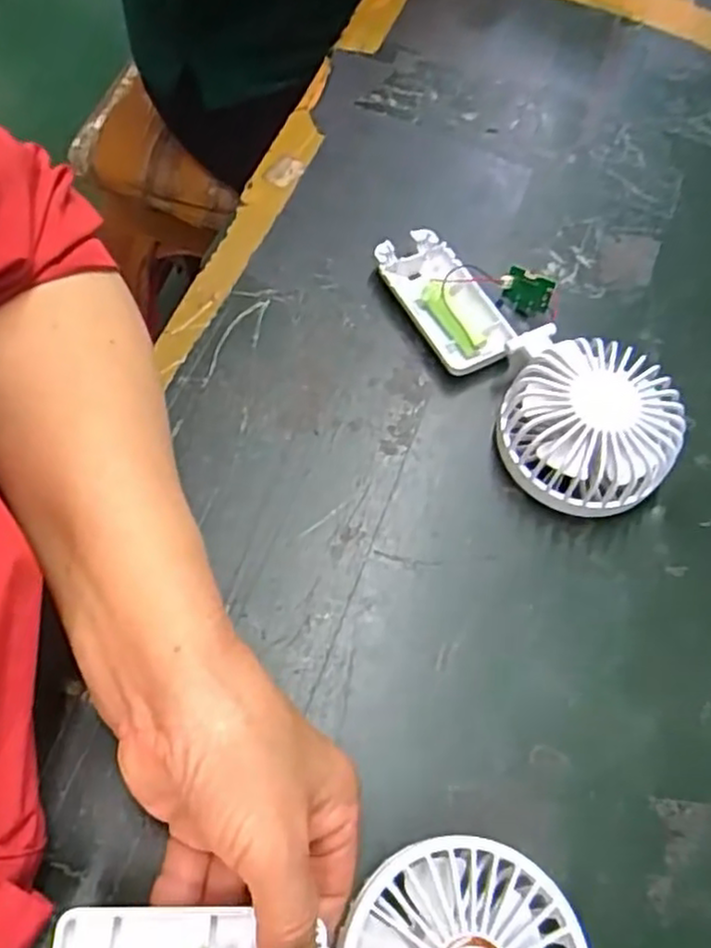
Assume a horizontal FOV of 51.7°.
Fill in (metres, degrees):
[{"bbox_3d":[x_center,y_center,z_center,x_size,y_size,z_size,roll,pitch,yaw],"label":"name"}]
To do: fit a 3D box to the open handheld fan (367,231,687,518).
[{"bbox_3d":[0.089,-0.067,0.386,0.079,0.047,0.194,-23,68,-14],"label":"open handheld fan"}]

